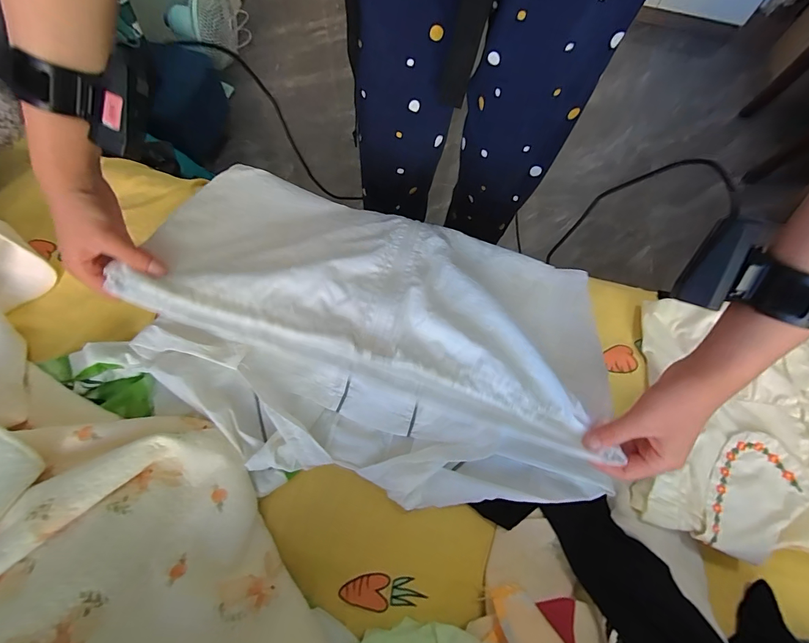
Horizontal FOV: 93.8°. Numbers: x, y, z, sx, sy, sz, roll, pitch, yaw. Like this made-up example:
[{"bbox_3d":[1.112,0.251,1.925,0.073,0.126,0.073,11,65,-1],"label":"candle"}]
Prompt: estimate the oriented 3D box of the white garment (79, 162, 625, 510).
[{"bbox_3d":[-0.030,0.007,0.417,0.496,0.126,0.316,18,68,5],"label":"white garment"}]

